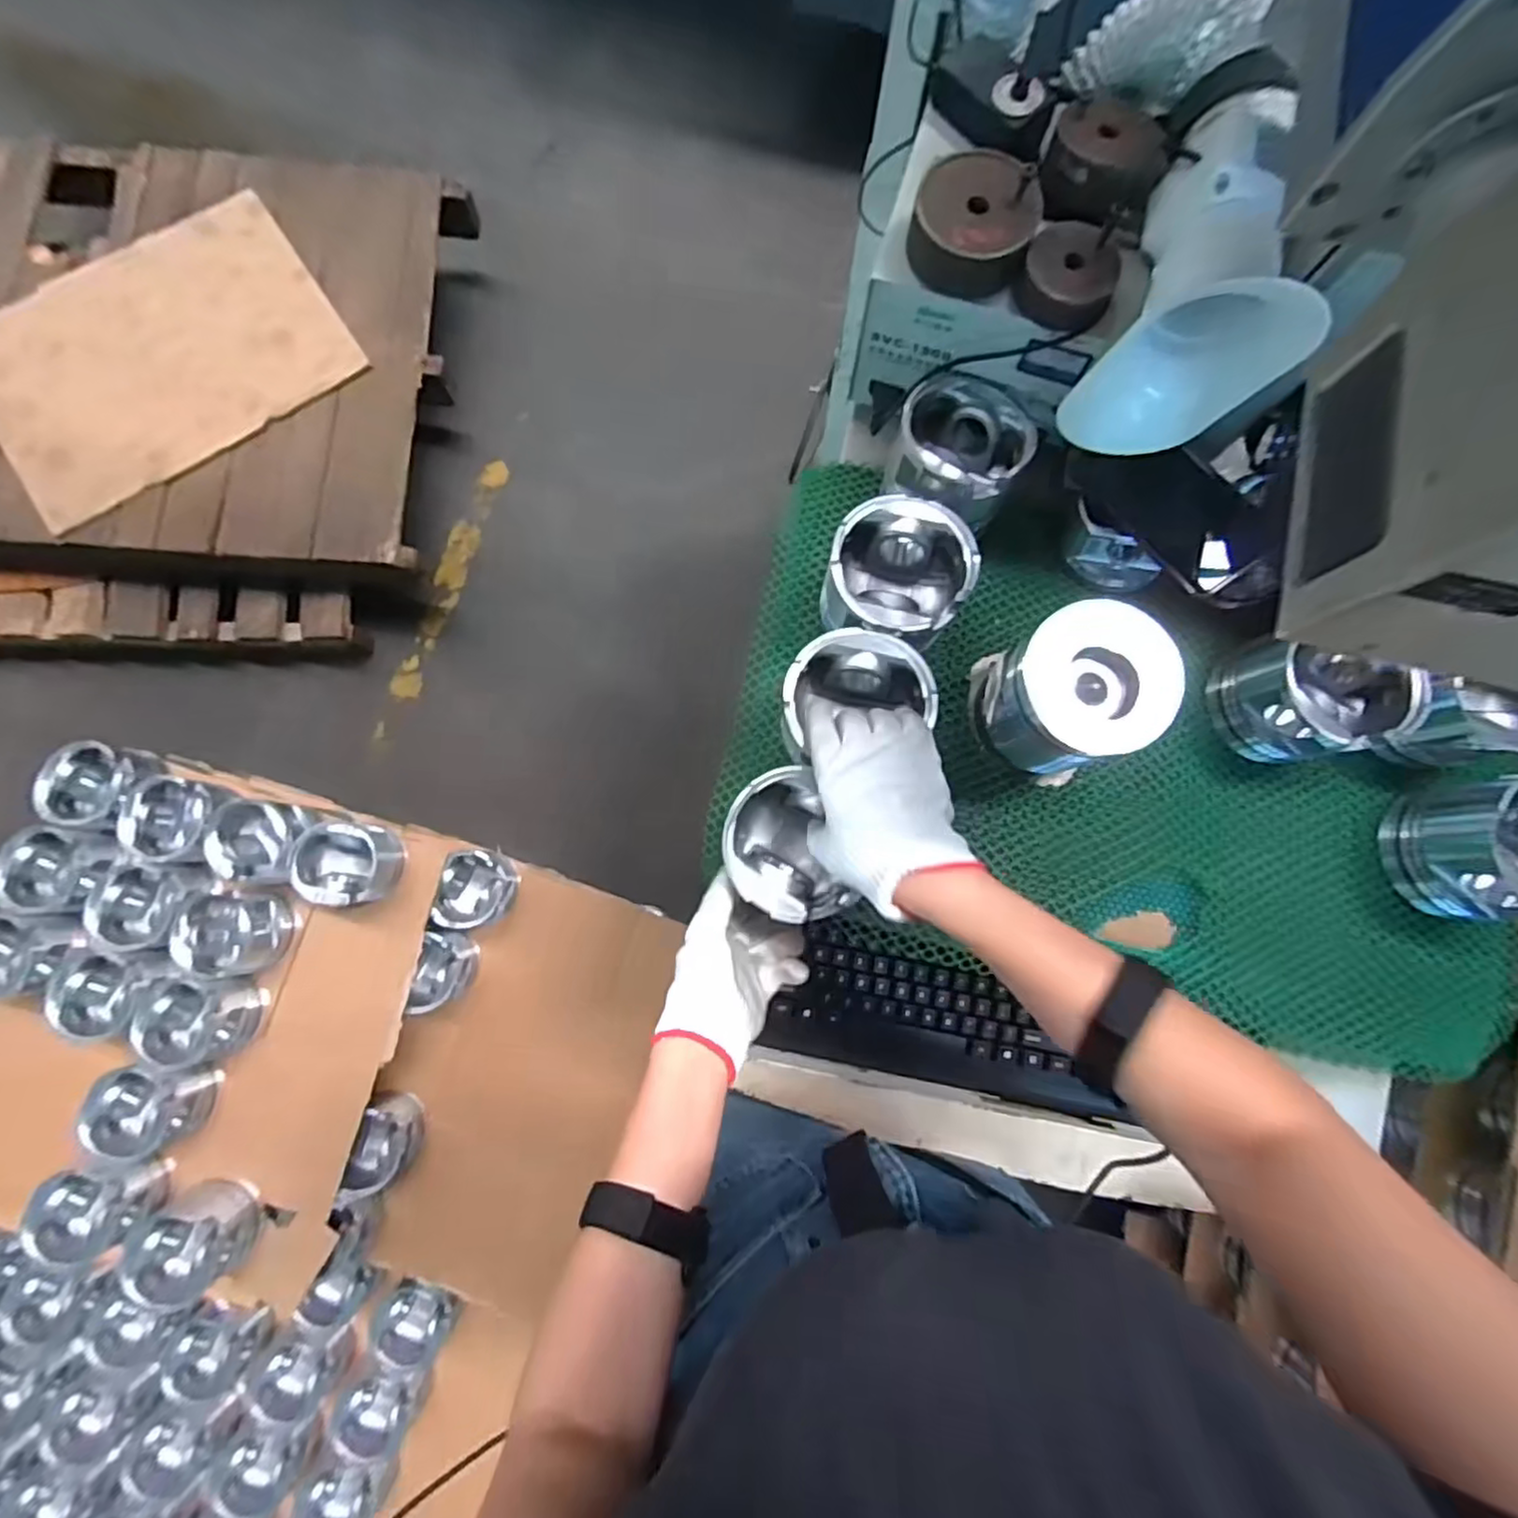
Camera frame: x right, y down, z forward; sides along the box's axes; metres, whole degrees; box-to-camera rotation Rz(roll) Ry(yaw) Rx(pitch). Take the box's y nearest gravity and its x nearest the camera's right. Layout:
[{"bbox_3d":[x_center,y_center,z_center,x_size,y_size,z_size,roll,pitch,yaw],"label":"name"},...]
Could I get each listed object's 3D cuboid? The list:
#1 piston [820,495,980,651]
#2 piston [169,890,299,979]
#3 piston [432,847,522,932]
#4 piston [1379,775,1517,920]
[{"bbox_3d":[0.111,-0.144,0.556,0.108,0.088,0.104,0,80,-2],"label":"piston"},{"bbox_3d":[-0.711,0.234,0.912,0.123,0.072,0.112,1,80,-1],"label":"piston"},{"bbox_3d":[-0.422,0.196,1.014,0.091,0.091,0.113,17,80,1],"label":"piston"},{"bbox_3d":[0.591,0.072,0.538,0.099,0.096,0.109,-12,81,-4],"label":"piston"}]

